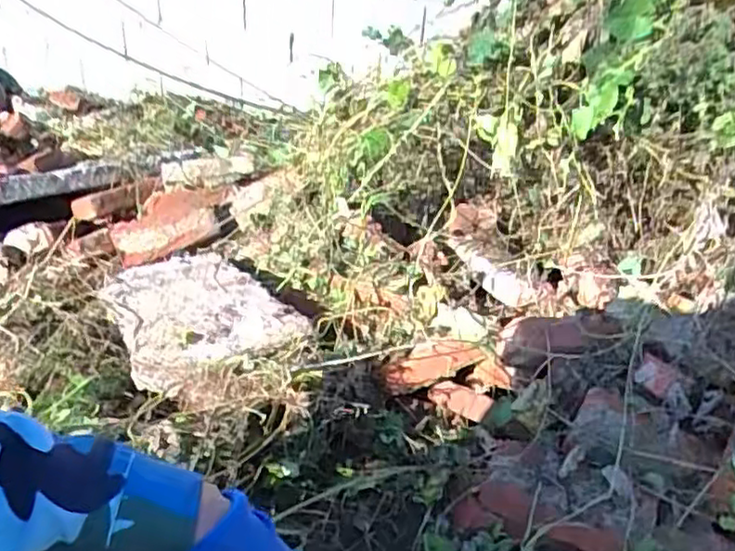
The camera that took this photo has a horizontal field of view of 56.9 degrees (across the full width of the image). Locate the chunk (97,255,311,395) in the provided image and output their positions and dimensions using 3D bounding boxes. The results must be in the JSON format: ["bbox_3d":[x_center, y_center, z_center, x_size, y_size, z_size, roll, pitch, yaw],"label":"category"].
[{"bbox_3d":[-0.330,0.077,1.281,0.317,0.051,0.400,-19,35,-37],"label":"chunk"}]

